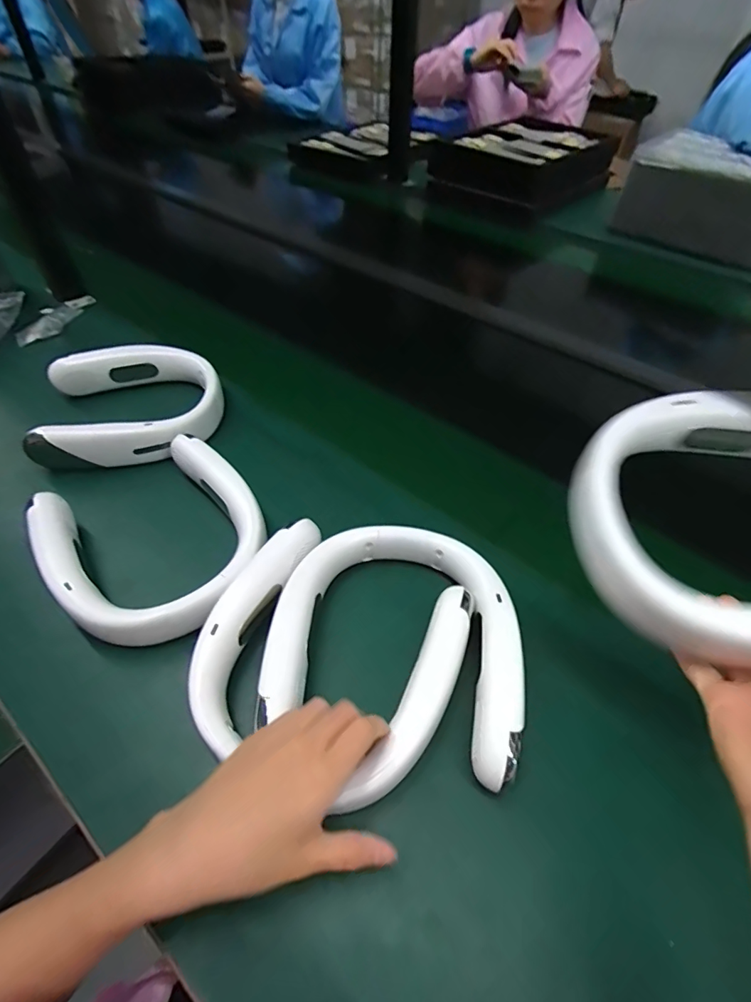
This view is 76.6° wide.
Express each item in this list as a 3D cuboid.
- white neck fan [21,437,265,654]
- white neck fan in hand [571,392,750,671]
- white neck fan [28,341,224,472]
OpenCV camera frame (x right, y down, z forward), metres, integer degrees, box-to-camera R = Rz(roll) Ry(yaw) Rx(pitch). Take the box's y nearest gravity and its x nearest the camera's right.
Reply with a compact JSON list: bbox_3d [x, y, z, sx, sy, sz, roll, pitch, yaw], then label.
[{"bbox_3d":[-0.203,0.036,0.449,0.182,0.050,0.197,-30,56,-24],"label":"white neck fan"},{"bbox_3d":[0.238,0.012,0.312,0.199,0.069,0.178,5,49,3],"label":"white neck fan in hand"},{"bbox_3d":[-0.291,-0.120,0.576,0.199,0.050,0.169,-10,50,-10],"label":"white neck fan"}]

